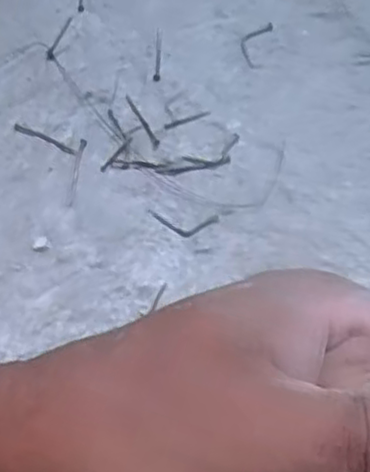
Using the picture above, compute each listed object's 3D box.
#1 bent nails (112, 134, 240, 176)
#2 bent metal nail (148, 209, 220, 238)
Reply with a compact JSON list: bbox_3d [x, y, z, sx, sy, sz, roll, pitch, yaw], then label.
[{"bbox_3d":[-0.006,-0.076,0.716,0.129,0.004,0.031,-13,66,-4],"label":"bent nails"},{"bbox_3d":[-0.002,-0.011,0.690,0.068,0.004,0.025,3,66,3],"label":"bent metal nail"}]

